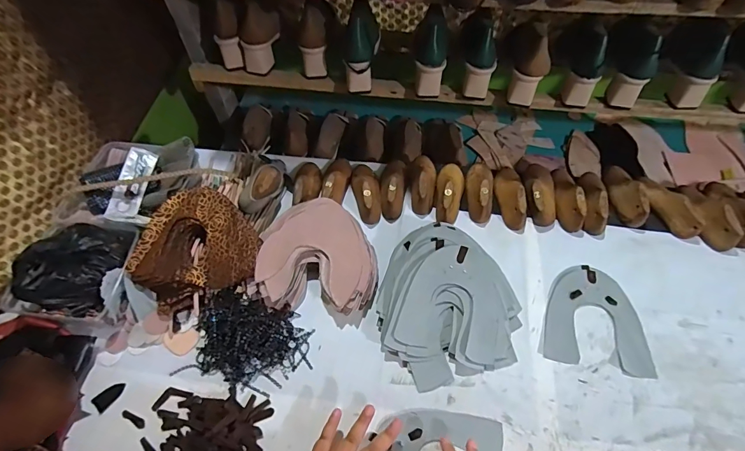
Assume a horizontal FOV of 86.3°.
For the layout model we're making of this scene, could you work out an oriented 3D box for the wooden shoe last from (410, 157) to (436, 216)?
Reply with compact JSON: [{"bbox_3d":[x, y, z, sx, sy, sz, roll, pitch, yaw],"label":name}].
[{"bbox_3d":[0.096,-0.087,0.764,0.052,0.052,0.138,4,55,4],"label":"wooden shoe last"}]

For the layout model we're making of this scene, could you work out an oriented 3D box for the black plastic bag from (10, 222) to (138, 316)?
[{"bbox_3d":[-0.455,0.054,0.610,0.130,0.067,0.155,15,57,11],"label":"black plastic bag"}]

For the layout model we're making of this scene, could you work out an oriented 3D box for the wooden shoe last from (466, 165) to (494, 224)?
[{"bbox_3d":[0.206,-0.072,0.754,0.051,0.058,0.135,5,56,5],"label":"wooden shoe last"}]

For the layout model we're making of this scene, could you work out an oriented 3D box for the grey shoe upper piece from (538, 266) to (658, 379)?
[{"bbox_3d":[0.349,0.142,0.631,0.156,0.008,0.166,9,56,8],"label":"grey shoe upper piece"}]

